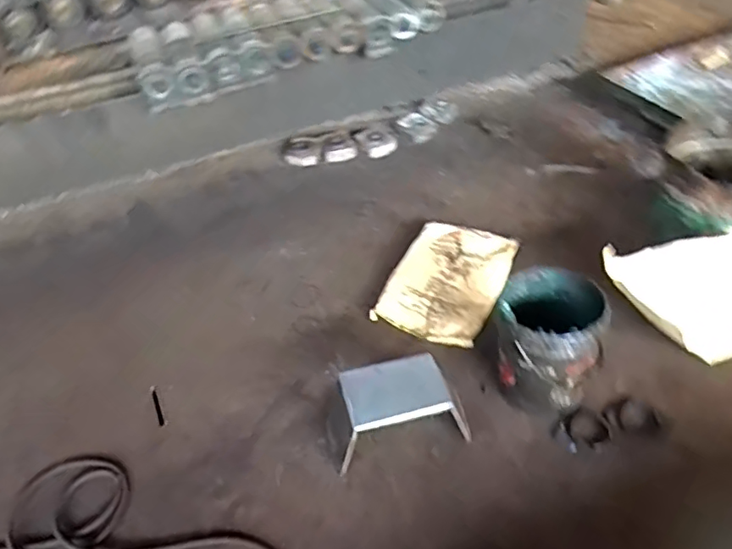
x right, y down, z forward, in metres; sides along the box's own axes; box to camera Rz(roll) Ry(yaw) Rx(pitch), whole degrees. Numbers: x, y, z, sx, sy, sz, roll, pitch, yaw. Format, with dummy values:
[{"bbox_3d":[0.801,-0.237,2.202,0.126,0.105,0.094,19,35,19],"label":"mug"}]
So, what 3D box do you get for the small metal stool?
[{"bbox_3d":[0.085,0.413,1.731,0.413,0.246,0.237,-11,42,-5],"label":"small metal stool"}]

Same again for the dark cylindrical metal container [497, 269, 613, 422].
[{"bbox_3d":[0.563,0.211,1.773,0.303,0.391,0.315,-4,42,4],"label":"dark cylindrical metal container"}]

